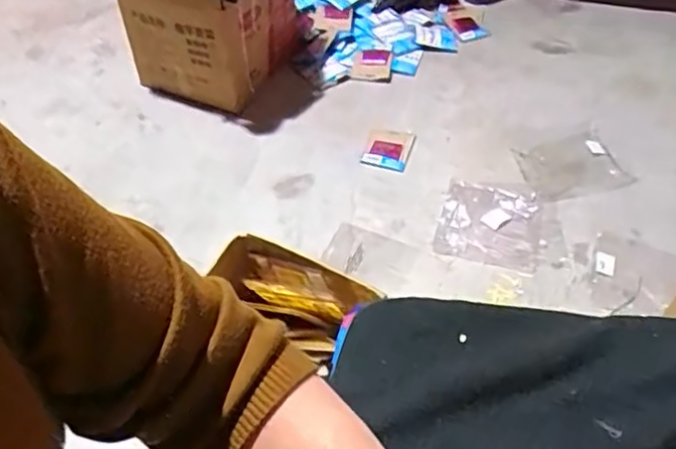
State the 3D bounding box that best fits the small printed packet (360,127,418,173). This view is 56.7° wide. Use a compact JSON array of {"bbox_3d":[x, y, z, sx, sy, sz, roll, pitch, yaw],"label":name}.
[{"bbox_3d":[0.135,-0.206,1.667,0.123,0.026,0.167,10,53,14],"label":"small printed packet"}]

